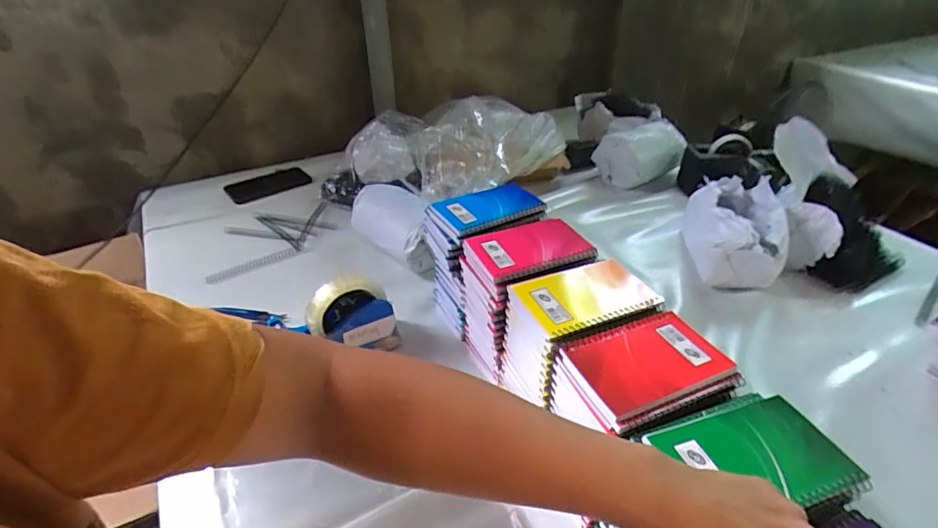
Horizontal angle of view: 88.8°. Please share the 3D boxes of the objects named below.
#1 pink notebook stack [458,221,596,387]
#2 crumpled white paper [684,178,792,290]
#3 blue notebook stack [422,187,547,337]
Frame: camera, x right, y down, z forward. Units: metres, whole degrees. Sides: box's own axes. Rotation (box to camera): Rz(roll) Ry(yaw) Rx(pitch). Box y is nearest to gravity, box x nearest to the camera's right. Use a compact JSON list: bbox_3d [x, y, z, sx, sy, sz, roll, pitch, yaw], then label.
[{"bbox_3d":[0.066,0.049,0.605,0.131,0.186,0.102,-13,37,-16],"label":"pink notebook stack"},{"bbox_3d":[0.448,-0.049,0.817,0.128,0.111,0.189,8,37,12],"label":"crumpled white paper"},{"bbox_3d":[0.019,-0.003,0.672,0.135,0.184,0.104,-14,38,-20],"label":"blue notebook stack"}]

